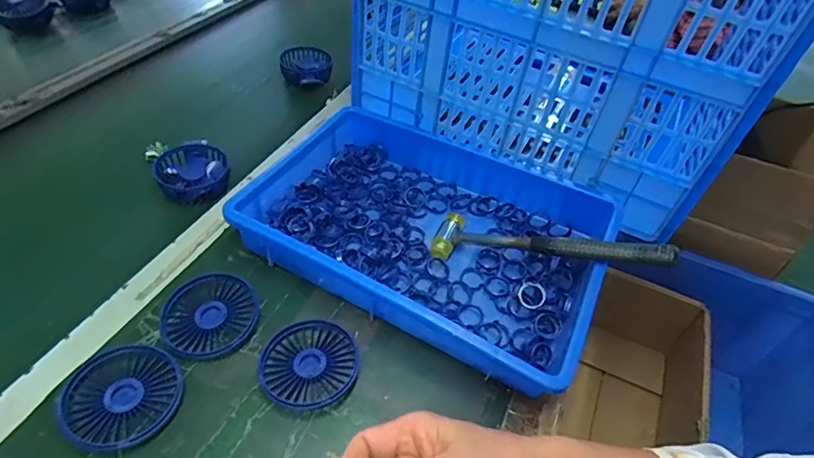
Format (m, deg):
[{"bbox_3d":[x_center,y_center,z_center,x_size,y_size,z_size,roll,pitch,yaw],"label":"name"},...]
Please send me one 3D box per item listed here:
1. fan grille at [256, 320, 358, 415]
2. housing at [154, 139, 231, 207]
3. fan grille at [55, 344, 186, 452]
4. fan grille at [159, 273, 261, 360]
[{"bbox_3d":[-0.090,0.123,0.444,0.085,0.016,0.085,37,52,26],"label":"fan grille"},{"bbox_3d":[-0.273,-0.076,0.621,0.084,0.026,0.103,-14,49,-20],"label":"housing"},{"bbox_3d":[-0.236,0.139,0.406,0.087,0.018,0.086,4,45,-4],"label":"fan grille"},{"bbox_3d":[-0.190,0.081,0.465,0.090,0.022,0.082,30,49,21],"label":"fan grille"}]

